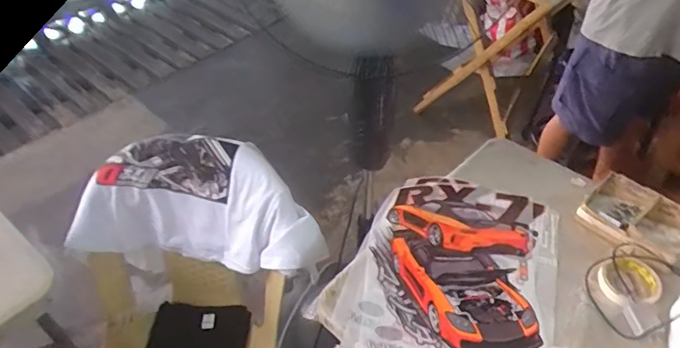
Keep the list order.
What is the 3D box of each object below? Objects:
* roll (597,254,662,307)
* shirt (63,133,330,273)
[{"bbox_3d":[0.495,0.181,0.857,0.100,0.022,0.085,-2,45,-3],"label":"roll"},{"bbox_3d":[-0.287,0.084,1.045,0.515,0.291,0.189,5,45,4],"label":"shirt"}]

